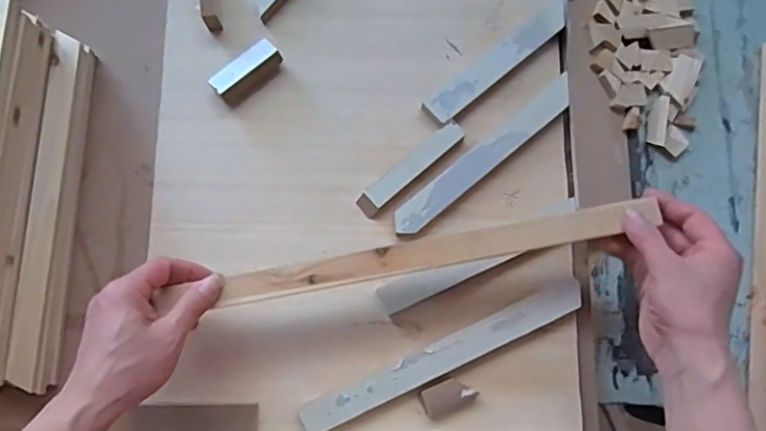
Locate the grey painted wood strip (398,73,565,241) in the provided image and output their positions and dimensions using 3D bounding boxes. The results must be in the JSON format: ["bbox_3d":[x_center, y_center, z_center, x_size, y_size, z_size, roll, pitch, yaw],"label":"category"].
[{"bbox_3d":[0.105,-0.060,0.587,0.234,0.011,0.031,-40,82,-7],"label":"grey painted wood strip"}]

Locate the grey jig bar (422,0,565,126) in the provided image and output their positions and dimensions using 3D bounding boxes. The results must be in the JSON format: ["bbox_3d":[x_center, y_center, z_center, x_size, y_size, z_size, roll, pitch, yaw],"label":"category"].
[{"bbox_3d":[0.122,-0.164,0.607,0.189,0.014,0.036,-40,82,-7],"label":"grey jig bar"}]

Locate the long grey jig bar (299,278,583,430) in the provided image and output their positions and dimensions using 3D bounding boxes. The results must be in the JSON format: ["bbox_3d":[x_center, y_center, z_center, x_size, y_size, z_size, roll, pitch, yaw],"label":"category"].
[{"bbox_3d":[0.059,0.133,0.549,0.288,0.014,0.032,-25,80,-5],"label":"long grey jig bar"}]

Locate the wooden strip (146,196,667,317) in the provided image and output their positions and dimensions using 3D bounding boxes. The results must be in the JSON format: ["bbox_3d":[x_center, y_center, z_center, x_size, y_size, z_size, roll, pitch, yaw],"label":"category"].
[{"bbox_3d":[0.048,0.035,0.505,0.379,0.008,0.028,-10,100,-1],"label":"wooden strip"}]

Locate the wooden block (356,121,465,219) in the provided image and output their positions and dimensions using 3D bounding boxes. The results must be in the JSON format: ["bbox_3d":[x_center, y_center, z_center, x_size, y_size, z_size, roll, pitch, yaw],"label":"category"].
[{"bbox_3d":[0.029,-0.049,0.584,0.131,0.016,0.025,-41,82,-7],"label":"wooden block"}]

